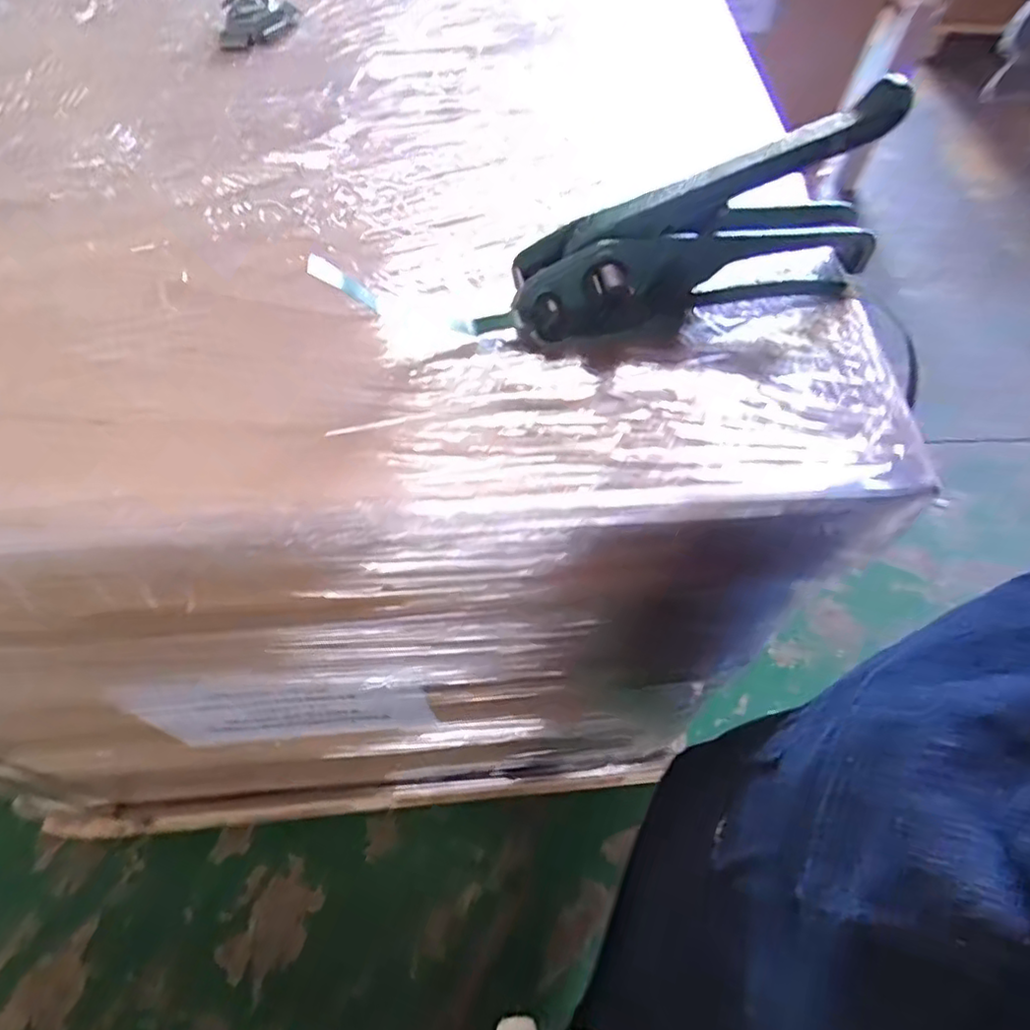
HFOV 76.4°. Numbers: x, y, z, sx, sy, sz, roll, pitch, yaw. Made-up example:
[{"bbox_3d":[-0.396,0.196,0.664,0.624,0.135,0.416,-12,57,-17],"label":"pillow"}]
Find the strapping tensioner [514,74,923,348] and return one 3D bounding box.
[{"bbox_3d":[0.124,-0.190,0.447,0.253,0.117,0.067,-18,58,3],"label":"strapping tensioner"}]

